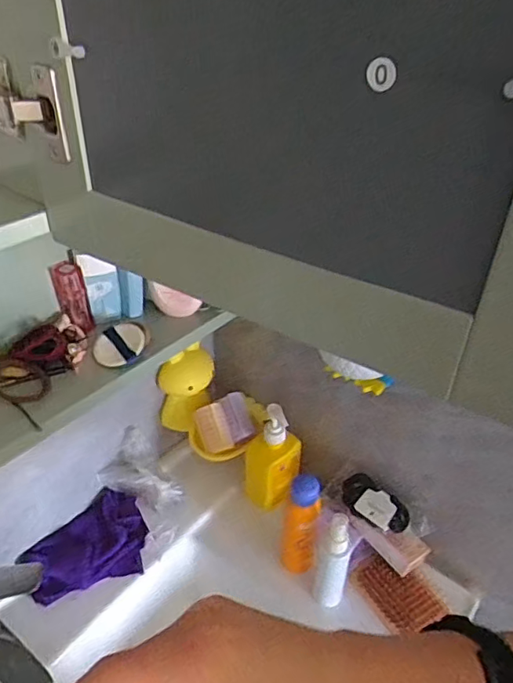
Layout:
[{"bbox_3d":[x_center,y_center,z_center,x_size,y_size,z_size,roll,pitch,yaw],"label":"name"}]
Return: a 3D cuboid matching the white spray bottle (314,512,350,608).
[{"bbox_3d":[0.093,0.274,0.661,0.033,0.162,0.025,8,37,8],"label":"white spray bottle"}]

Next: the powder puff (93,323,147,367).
[{"bbox_3d":[-0.140,0.002,0.554,0.053,0.016,0.055,-5,38,-9],"label":"powder puff"}]

